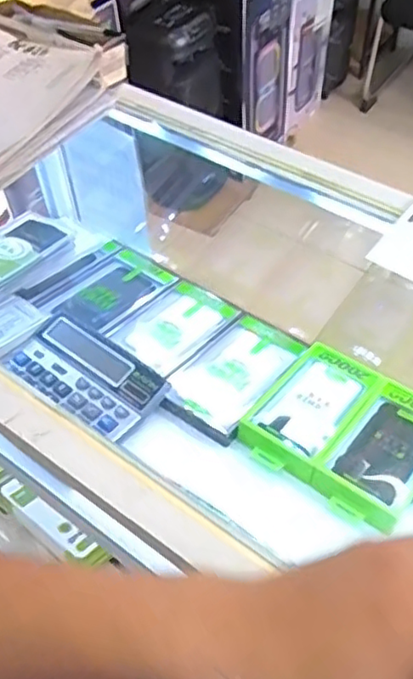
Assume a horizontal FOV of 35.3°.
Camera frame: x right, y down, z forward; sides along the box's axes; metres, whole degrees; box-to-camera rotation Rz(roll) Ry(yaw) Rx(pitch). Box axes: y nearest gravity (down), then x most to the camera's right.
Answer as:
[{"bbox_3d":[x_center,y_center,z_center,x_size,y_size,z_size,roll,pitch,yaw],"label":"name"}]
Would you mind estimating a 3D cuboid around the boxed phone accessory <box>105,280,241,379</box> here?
[{"bbox_3d":[-0.051,-0.019,0.898,0.119,0.019,0.171,28,46,25],"label":"boxed phone accessory"}]

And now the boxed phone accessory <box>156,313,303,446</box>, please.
[{"bbox_3d":[0.037,0.038,0.835,0.112,0.018,0.214,25,45,23],"label":"boxed phone accessory"}]

